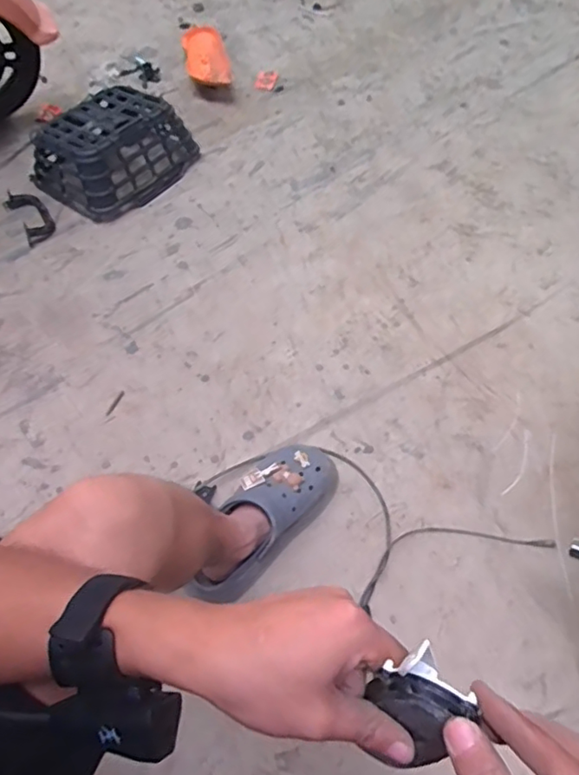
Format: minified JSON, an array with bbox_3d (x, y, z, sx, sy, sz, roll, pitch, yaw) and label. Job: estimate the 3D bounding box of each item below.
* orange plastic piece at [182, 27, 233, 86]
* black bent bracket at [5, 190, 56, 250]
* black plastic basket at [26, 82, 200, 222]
[{"bbox_3d":[-0.219,-0.871,1.458,0.112,0.042,0.244,-10,59,-7],"label":"orange plastic piece"},{"bbox_3d":[-0.531,-0.354,1.139,0.062,0.027,0.148,-30,64,-17],"label":"black bent bracket"},{"bbox_3d":[-0.376,-0.499,1.179,0.211,0.129,0.285,31,63,17],"label":"black plastic basket"}]

